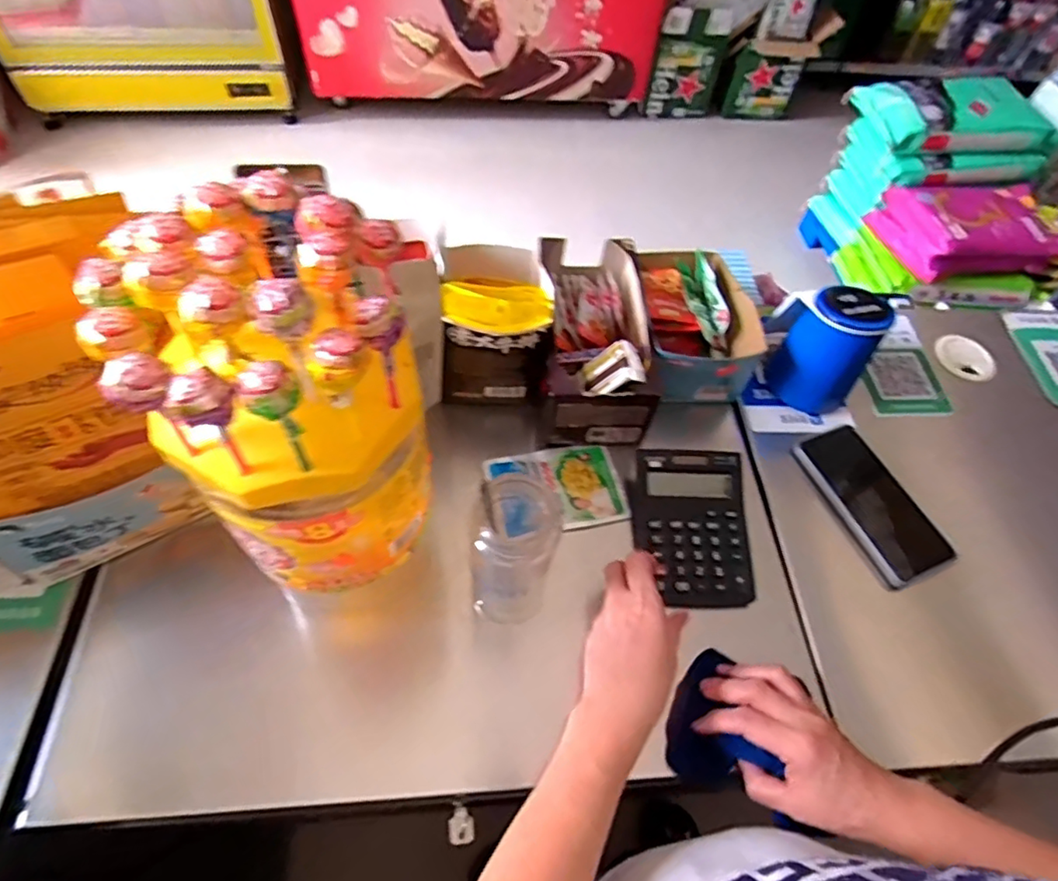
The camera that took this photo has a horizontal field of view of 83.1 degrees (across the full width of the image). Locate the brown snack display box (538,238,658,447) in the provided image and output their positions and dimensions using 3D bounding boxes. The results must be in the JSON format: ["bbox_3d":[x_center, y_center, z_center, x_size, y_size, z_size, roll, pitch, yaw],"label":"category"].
[{"bbox_3d":[0.065,-0.109,0.611,0.104,0.093,0.212,1,57,-5],"label":"brown snack display box"}]

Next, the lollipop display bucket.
[{"bbox_3d":[-0.129,-0.014,0.350,0.143,0.233,0.119,-27,63,-20],"label":"lollipop display bucket"}]

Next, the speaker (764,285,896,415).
[{"bbox_3d":[0.306,-0.088,0.619,0.088,0.129,0.070,39,62,18],"label":"speaker"}]

